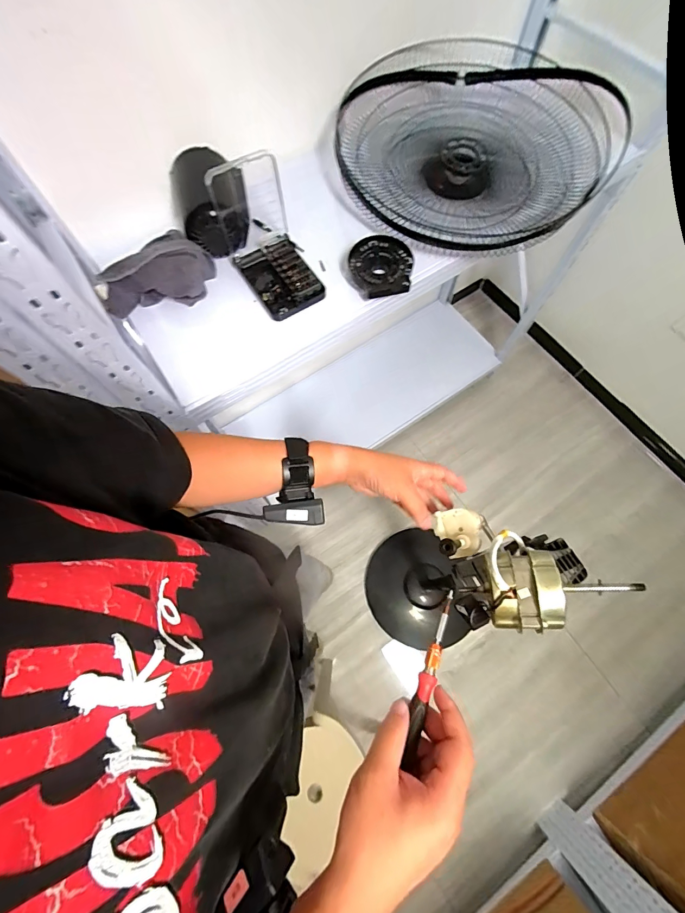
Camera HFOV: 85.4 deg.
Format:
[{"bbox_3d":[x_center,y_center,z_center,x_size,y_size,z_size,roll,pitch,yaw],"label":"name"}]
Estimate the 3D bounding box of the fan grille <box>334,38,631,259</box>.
[{"bbox_3d":[0.273,-0.632,0.779,0.506,0.140,0.556,0,70,1],"label":"fan grille"}]

